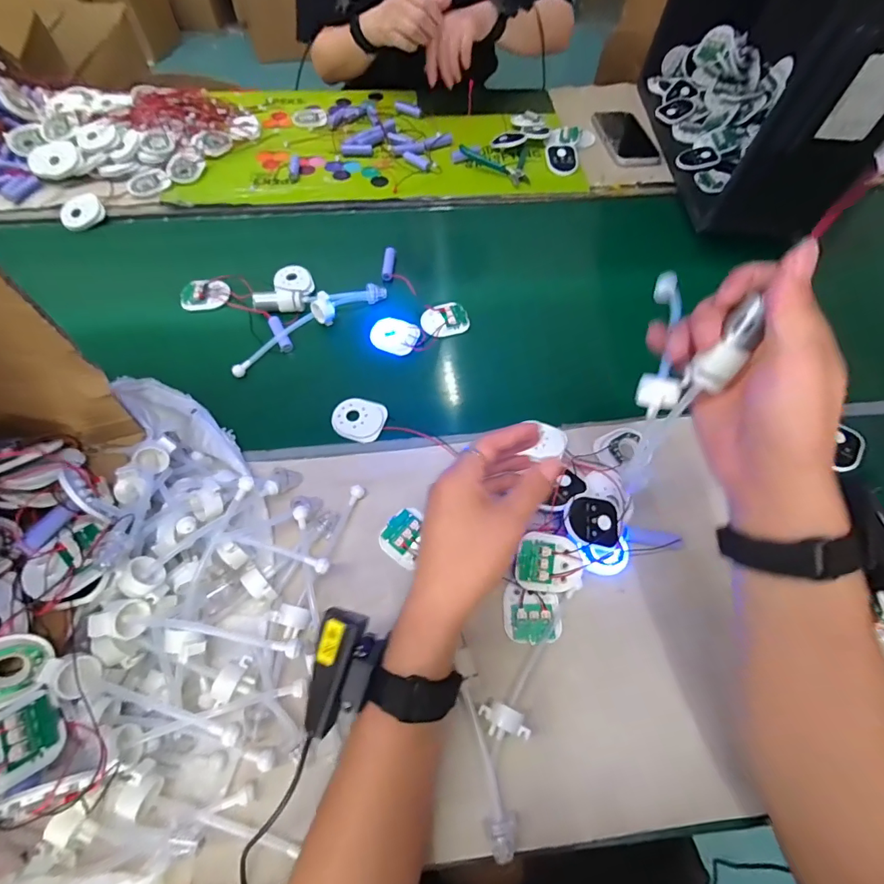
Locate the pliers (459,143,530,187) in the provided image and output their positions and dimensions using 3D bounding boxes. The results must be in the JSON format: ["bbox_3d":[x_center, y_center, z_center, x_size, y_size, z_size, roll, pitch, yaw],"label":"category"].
[{"bbox_3d":[0.082,-0.438,0.702,0.107,0.016,0.085,4,62,0],"label":"pliers"}]

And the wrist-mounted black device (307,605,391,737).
[{"bbox_3d":[-0.060,0.144,0.283,0.040,0.026,0.068,7,62,2],"label":"wrist-mounted black device"}]

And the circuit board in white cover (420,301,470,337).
[{"bbox_3d":[0.005,-0.151,0.556,0.059,0.008,0.046,-13,64,-9],"label":"circuit board in white cover"}]

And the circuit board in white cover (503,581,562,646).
[{"bbox_3d":[0.078,0.147,0.388,0.048,0.013,0.049,-1,62,-3],"label":"circuit board in white cover"}]

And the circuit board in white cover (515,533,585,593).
[{"bbox_3d":[0.095,0.106,0.388,0.056,0.011,0.050,14,85,-4],"label":"circuit board in white cover"}]

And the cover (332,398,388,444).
[{"bbox_3d":[-0.090,-0.026,0.483,0.056,0.004,0.050,18,63,7],"label":"cover"}]

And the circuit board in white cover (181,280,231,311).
[{"bbox_3d":[-0.303,-0.188,0.573,0.059,0.012,0.046,-10,63,-7],"label":"circuit board in white cover"}]

